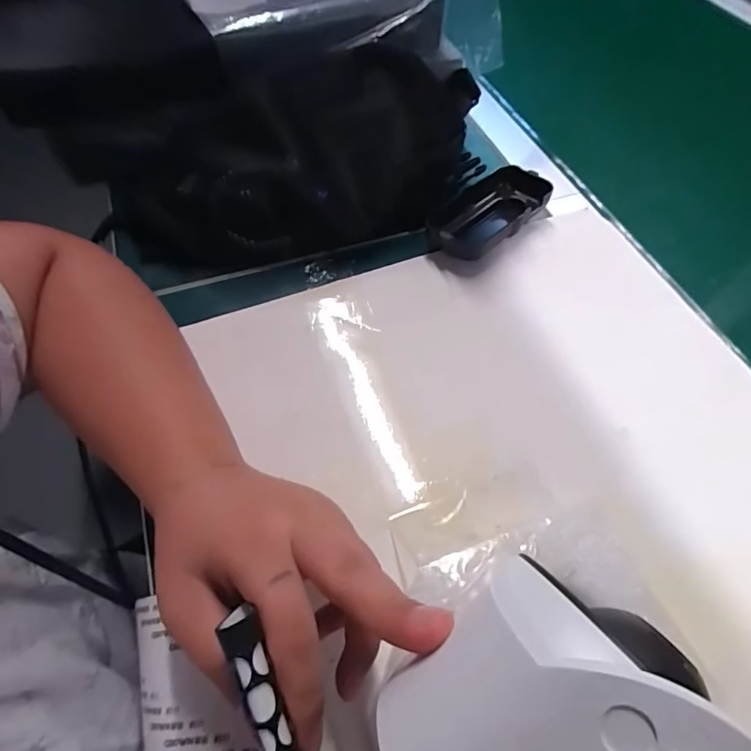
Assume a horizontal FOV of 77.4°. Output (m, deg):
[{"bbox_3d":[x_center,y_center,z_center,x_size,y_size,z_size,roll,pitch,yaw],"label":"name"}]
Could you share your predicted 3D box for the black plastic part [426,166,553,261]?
[{"bbox_3d":[0.091,-0.131,0.375,0.105,0.023,0.058,-33,65,-21],"label":"black plastic part"}]

